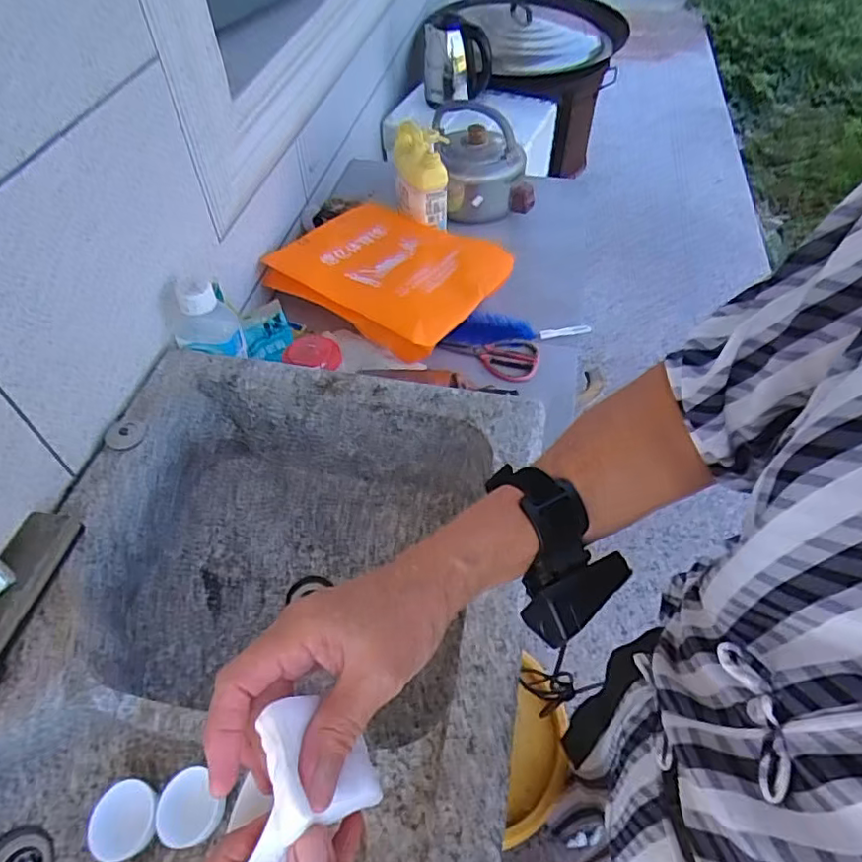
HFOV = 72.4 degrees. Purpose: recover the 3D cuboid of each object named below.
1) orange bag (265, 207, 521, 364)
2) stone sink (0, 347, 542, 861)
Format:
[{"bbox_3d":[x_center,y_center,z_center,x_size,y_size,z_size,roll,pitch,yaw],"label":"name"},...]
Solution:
[{"bbox_3d":[-0.072,-0.295,1.100,0.381,0.092,0.291,32,59,22],"label":"orange bag"},{"bbox_3d":[-0.229,0.435,0.534,0.538,0.222,1.176,9,53,7],"label":"stone sink"}]

